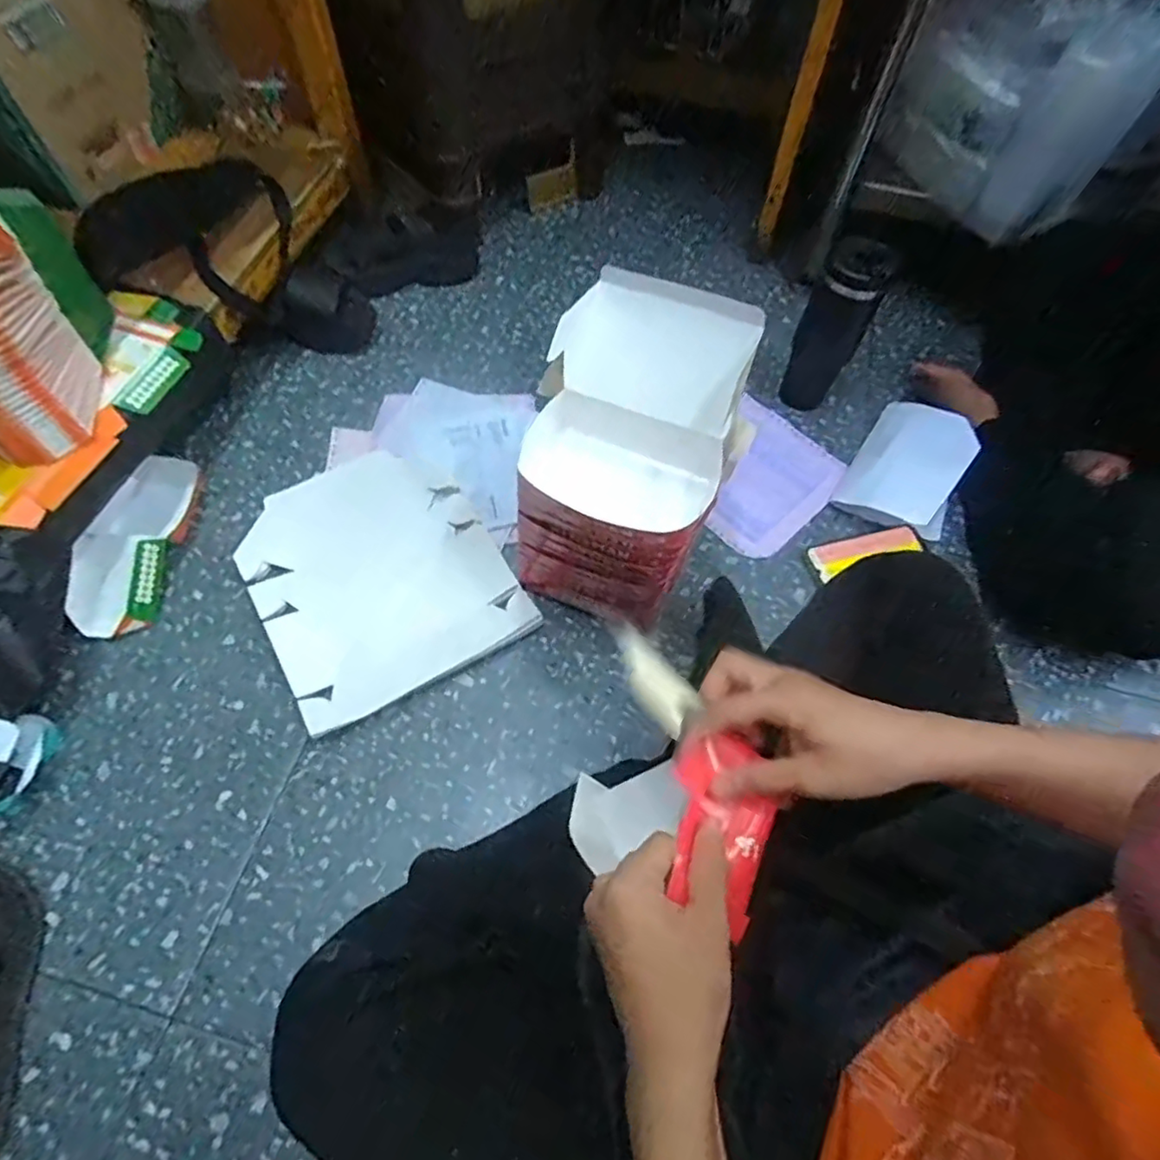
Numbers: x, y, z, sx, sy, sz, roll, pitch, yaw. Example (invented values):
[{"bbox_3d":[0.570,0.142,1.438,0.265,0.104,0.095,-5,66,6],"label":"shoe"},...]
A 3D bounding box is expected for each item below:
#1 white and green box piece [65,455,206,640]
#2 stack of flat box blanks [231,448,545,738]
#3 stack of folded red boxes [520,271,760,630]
[{"bbox_3d":[-0.568,-0.052,0.802,0.107,0.052,0.254,-1,61,-2],"label":"white and green box piece"},{"bbox_3d":[-0.262,-0.017,0.810,0.289,0.021,0.353,-30,66,-16],"label":"stack of flat box blanks"},{"bbox_3d":[0.047,-0.122,0.685,0.215,0.285,0.228,16,62,7],"label":"stack of folded red boxes"}]

